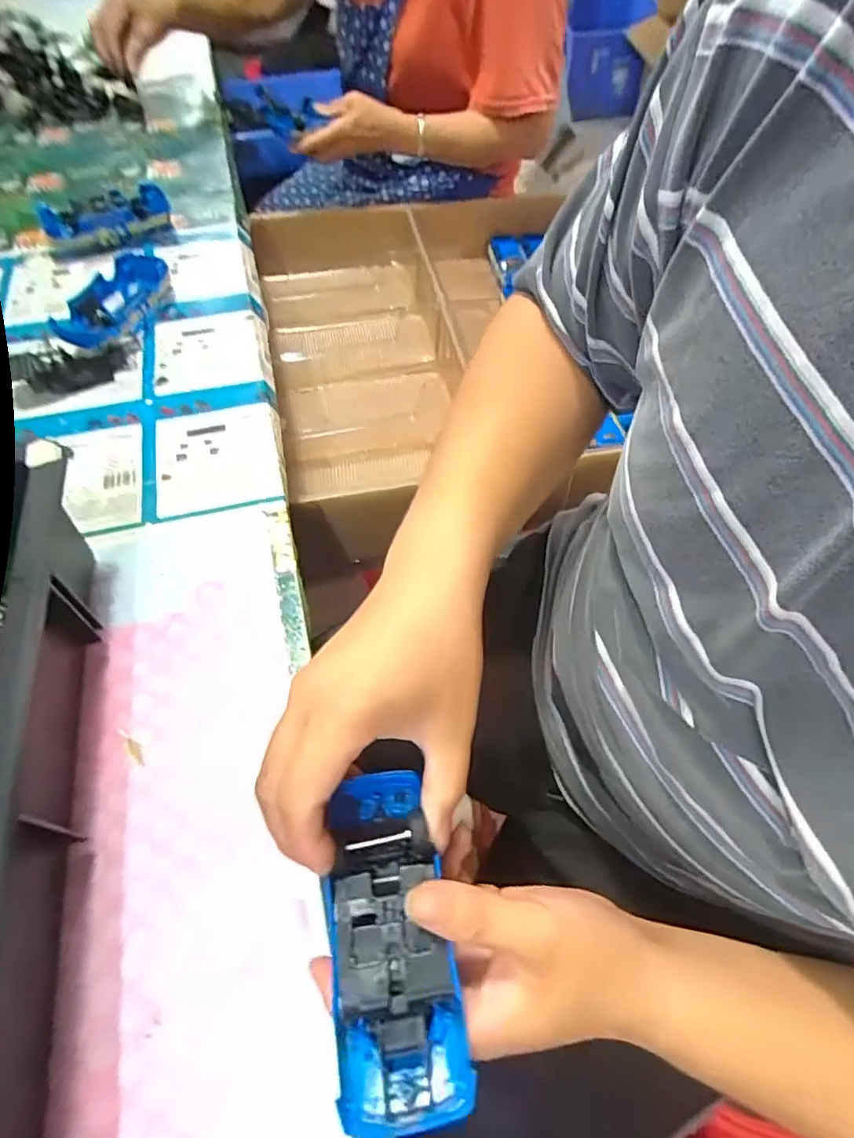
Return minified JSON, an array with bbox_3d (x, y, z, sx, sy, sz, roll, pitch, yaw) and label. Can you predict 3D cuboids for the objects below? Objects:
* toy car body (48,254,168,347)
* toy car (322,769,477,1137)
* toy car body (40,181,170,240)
[{"bbox_3d":[-0.323,-0.269,0.578,0.079,0.033,0.145,11,58,5],"label":"toy car body"},{"bbox_3d":[-0.017,0.159,0.254,0.051,0.031,0.135,-9,51,-4],"label":"toy car"},{"bbox_3d":[-0.379,-0.417,0.676,0.141,0.044,0.061,-22,61,-14],"label":"toy car body"}]

